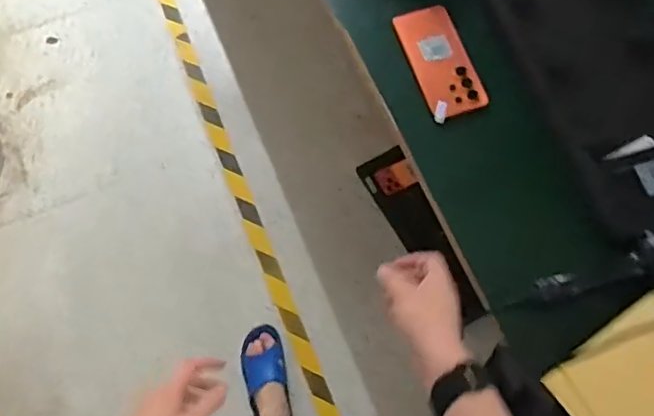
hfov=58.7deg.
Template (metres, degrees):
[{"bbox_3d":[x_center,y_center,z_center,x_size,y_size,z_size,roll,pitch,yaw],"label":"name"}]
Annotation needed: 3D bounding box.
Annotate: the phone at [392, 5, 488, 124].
[{"bbox_3d":[0.153,-0.204,0.803,0.075,0.012,0.174,-21,71,5],"label":"phone"}]

